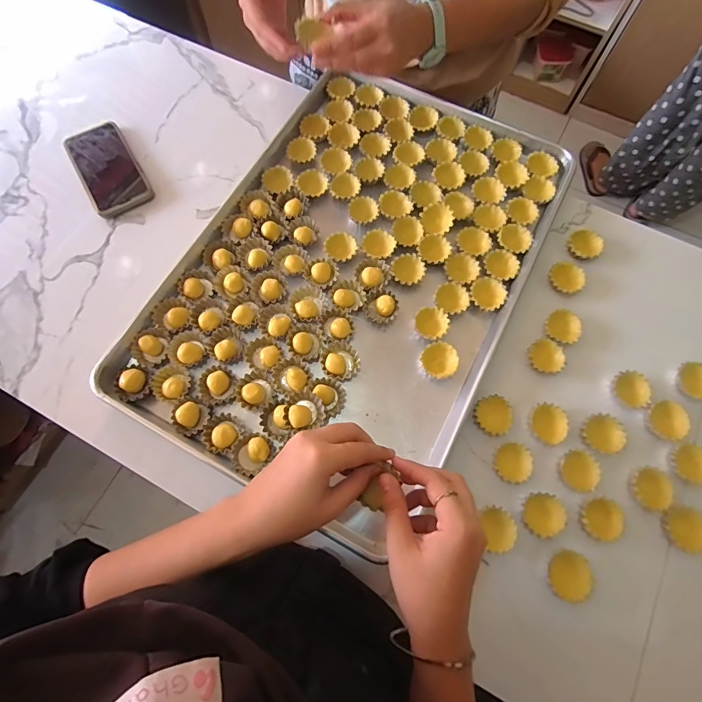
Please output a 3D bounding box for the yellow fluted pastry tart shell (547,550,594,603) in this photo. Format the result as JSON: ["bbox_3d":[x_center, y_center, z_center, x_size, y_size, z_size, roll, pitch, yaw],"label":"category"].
[{"bbox_3d":[0.226,0.231,0.393,0.039,0.012,0.046,29,75,8],"label":"yellow fluted pastry tart shell"}]

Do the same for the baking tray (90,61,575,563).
[{"bbox_3d":[0.009,-0.116,0.508,0.401,0.033,0.593,28,74,8],"label":"baking tray"}]

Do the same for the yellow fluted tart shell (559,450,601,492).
[{"bbox_3d":[0.255,0.134,0.428,0.035,0.017,0.042,-14,73,-5],"label":"yellow fluted tart shell"}]

